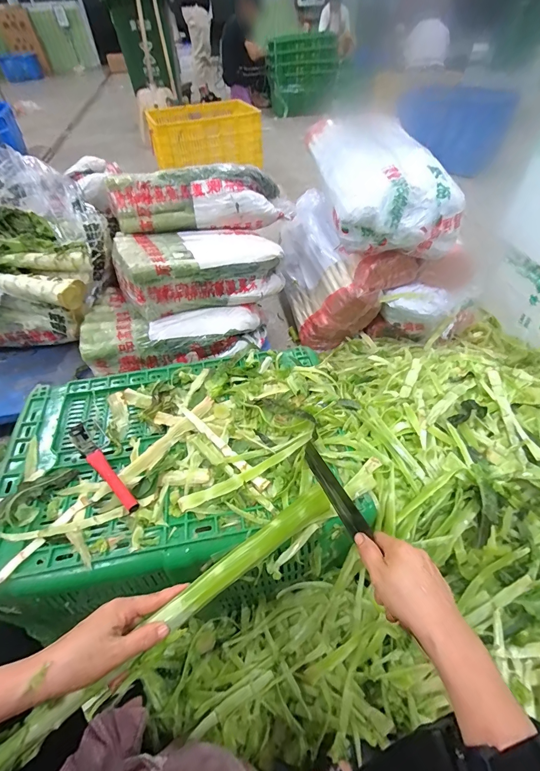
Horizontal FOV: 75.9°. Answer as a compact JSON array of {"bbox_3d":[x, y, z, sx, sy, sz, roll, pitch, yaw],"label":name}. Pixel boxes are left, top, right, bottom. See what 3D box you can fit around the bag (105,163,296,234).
[{"bbox_3d":[-0.212,-0.567,1.053,0.518,0.166,0.173,-9,49,-5],"label":"bag"}]

